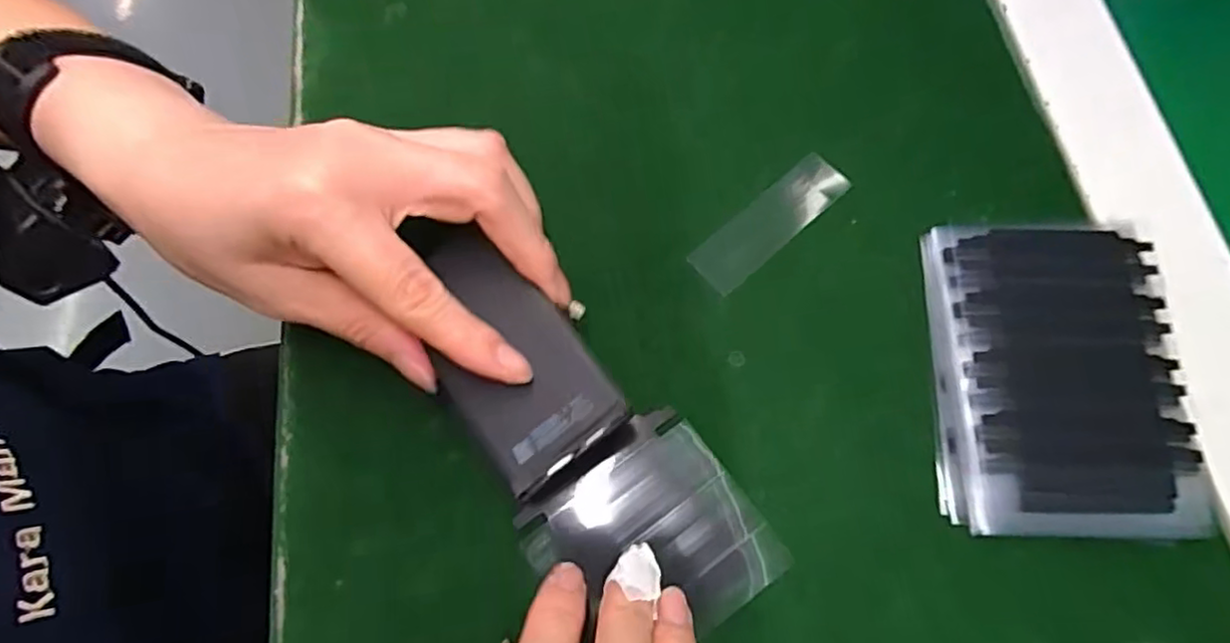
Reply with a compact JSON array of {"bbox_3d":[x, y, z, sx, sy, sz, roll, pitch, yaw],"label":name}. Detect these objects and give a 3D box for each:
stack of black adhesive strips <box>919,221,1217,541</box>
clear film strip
[{"bbox_3d":[0.146,0.017,0.224,0.075,0.012,0.104,3,69,4],"label":"stack of black adhesive strips"},{"bbox_3d":[0.058,-0.037,0.253,0.067,0.006,0.021,-41,73,-12],"label":"clear film strip"}]

